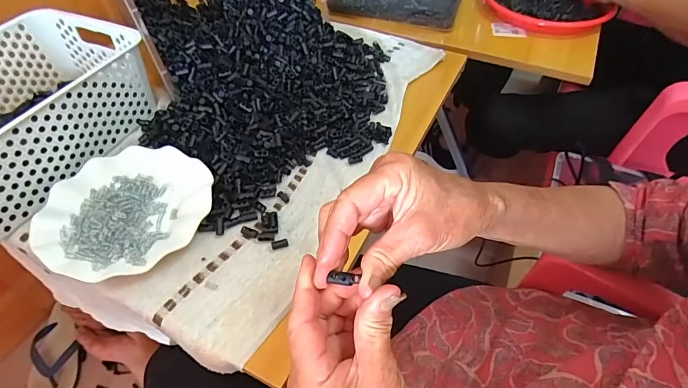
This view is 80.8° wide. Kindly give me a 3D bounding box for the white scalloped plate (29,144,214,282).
[{"bbox_3d":[-0.250,0.014,0.462,0.173,0.024,0.179,3,47,-3],"label":"white scalloped plate"}]

